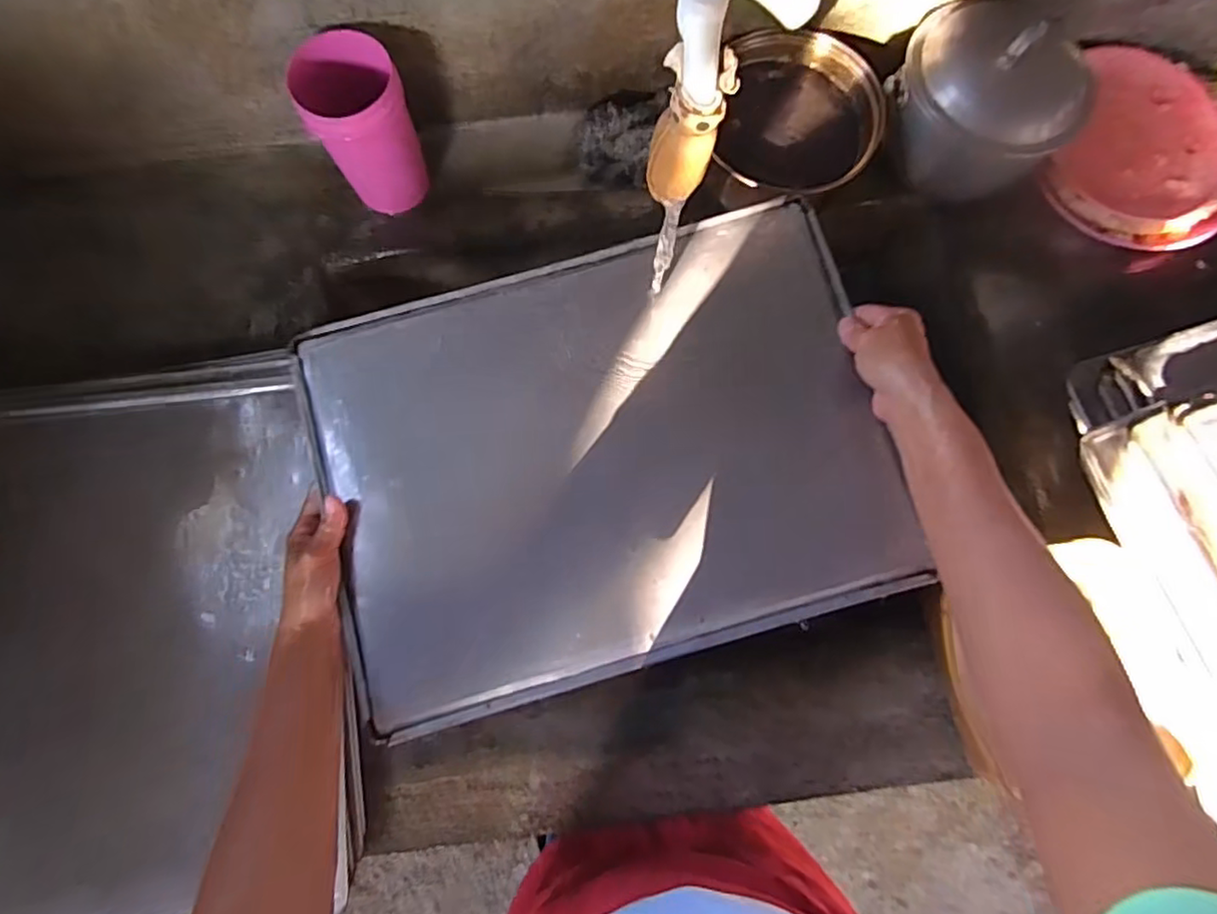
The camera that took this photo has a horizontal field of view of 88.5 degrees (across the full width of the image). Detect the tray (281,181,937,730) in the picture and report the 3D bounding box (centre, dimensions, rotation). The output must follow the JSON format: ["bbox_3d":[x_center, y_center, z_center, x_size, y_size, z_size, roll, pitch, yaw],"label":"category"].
[{"bbox_3d":[-0.006,-0.006,0.492,0.427,0.026,0.327,-16,79,-3],"label":"tray"}]

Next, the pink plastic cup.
[{"bbox_3d":[-0.221,-0.301,0.577,0.073,0.143,0.083,25,81,3],"label":"pink plastic cup"}]

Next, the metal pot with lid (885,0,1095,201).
[{"bbox_3d":[0.359,-0.347,0.592,0.168,0.114,0.171,0,80,-1],"label":"metal pot with lid"}]

